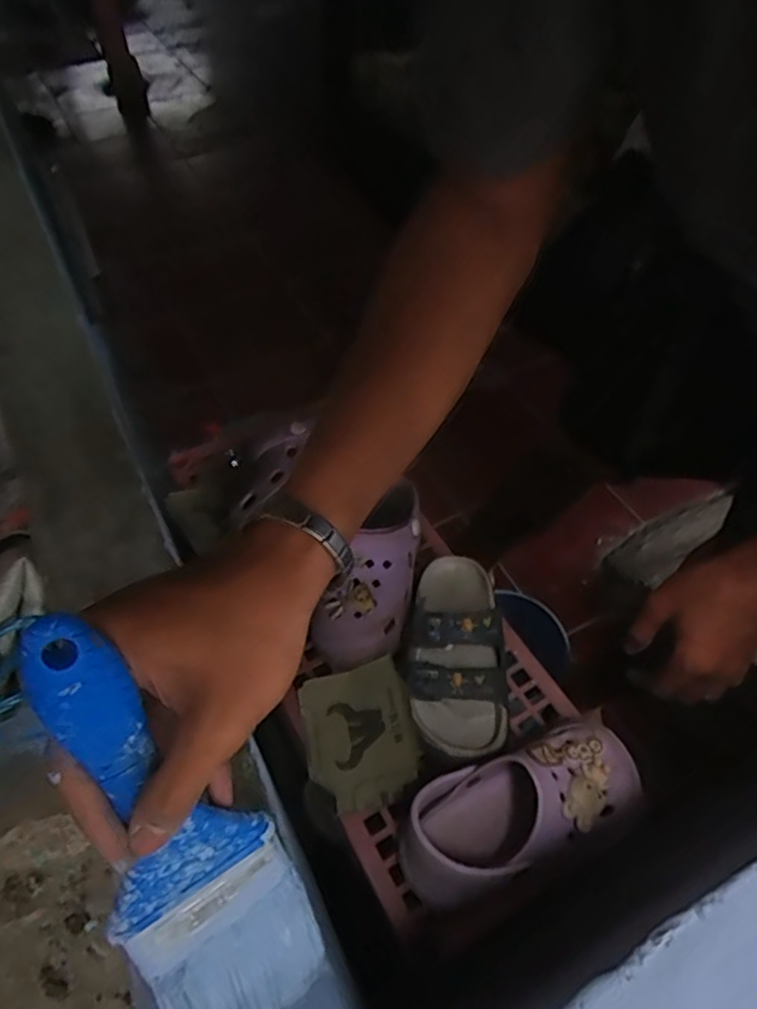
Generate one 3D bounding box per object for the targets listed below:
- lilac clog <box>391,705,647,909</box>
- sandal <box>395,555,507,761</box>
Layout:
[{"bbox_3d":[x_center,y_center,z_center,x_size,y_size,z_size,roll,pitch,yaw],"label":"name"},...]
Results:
[{"bbox_3d":[0.101,0.216,0.457,0.182,0.054,0.077,-21,54,-15],"label":"lilac clog"},{"bbox_3d":[0.064,0.117,0.537,0.089,0.053,0.186,0,52,1],"label":"sandal"}]

